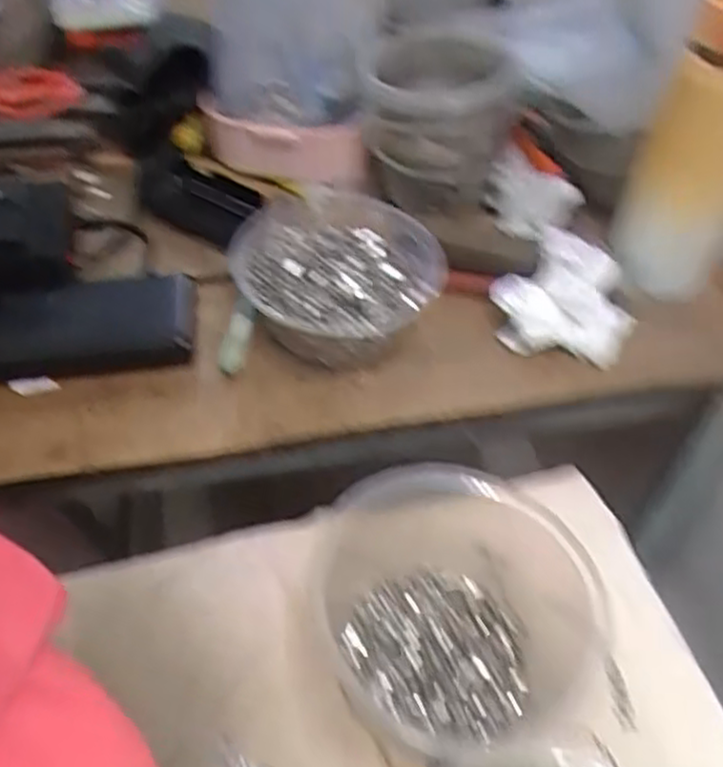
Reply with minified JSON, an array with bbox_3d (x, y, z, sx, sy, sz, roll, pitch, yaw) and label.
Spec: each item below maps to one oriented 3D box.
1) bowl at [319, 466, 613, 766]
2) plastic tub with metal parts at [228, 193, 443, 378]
[{"bbox_3d":[0.050,0.112,0.392,0.138,0.069,0.138,1,48,-1],"label":"bowl"},{"bbox_3d":[-0.022,-0.079,0.531,0.146,0.053,0.141,1,48,-1],"label":"plastic tub with metal parts"}]

